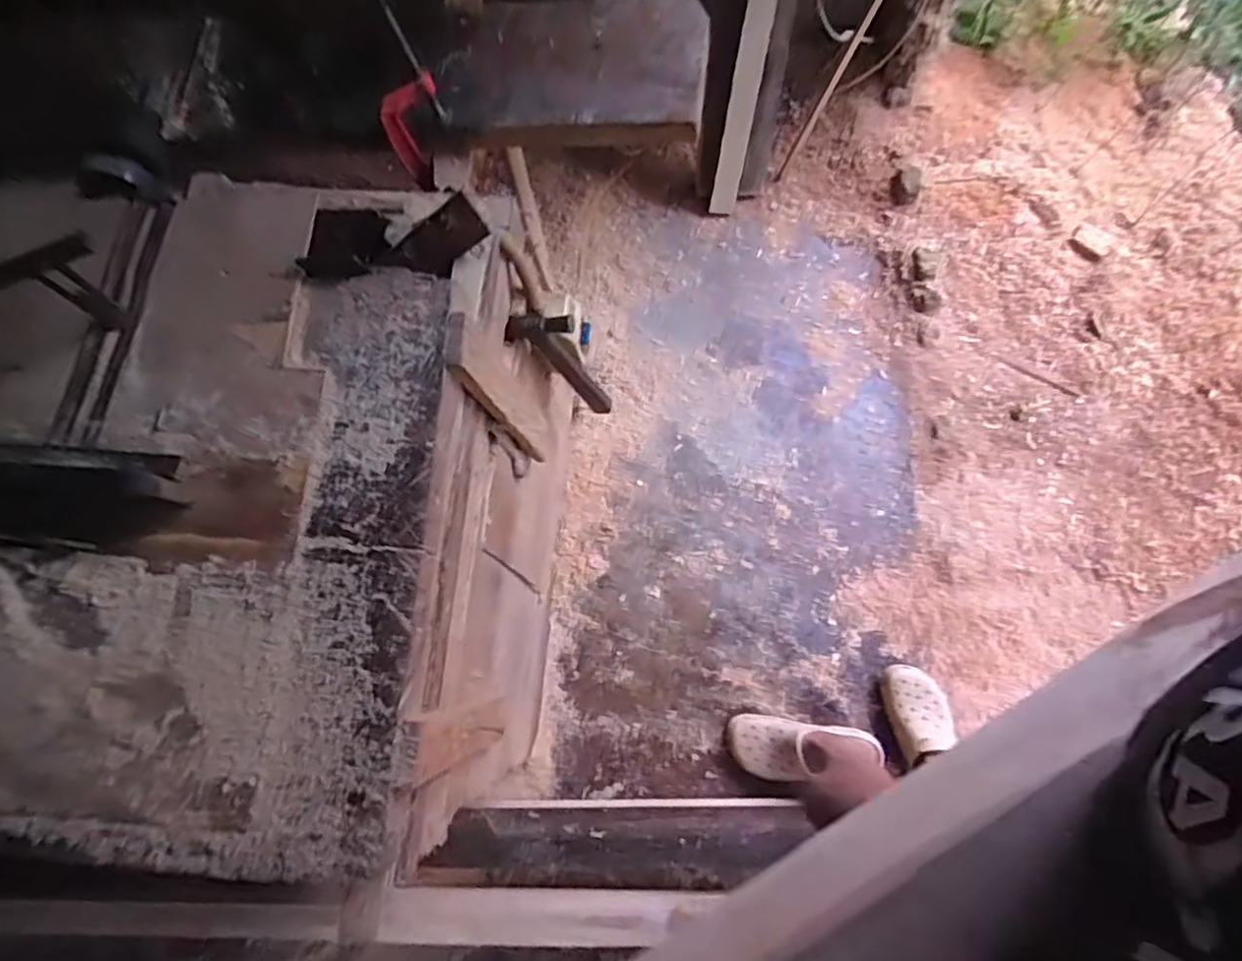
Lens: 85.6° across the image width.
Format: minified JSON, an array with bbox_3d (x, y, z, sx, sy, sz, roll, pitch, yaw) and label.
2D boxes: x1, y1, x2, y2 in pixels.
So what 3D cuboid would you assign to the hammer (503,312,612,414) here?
[{"bbox_3d":[-0.079,-0.174,1.060,0.086,0.290,0.058,20,76,28],"label":"hammer"}]

